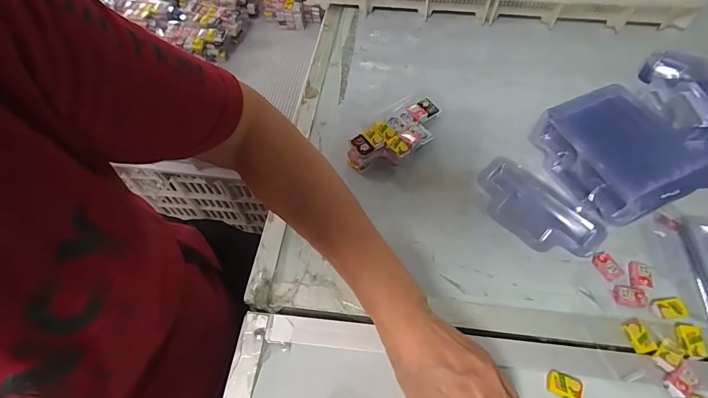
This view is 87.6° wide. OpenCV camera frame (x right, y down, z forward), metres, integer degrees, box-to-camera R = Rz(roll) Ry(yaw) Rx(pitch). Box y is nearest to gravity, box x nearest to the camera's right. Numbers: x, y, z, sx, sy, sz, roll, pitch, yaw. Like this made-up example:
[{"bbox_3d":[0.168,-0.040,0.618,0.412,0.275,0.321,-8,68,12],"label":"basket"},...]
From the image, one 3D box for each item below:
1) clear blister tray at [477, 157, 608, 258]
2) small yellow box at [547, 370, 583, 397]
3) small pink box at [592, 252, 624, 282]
[{"bbox_3d":[0.200,0.012,0.412,0.082,0.011,0.139,-35,62,-18],"label":"clear blister tray"},{"bbox_3d":[0.183,0.162,0.320,0.027,0.008,0.019,18,60,14],"label":"small yellow box"},{"bbox_3d":[0.258,0.069,0.376,0.020,0.004,0.028,-29,61,-15],"label":"small pink box"}]

